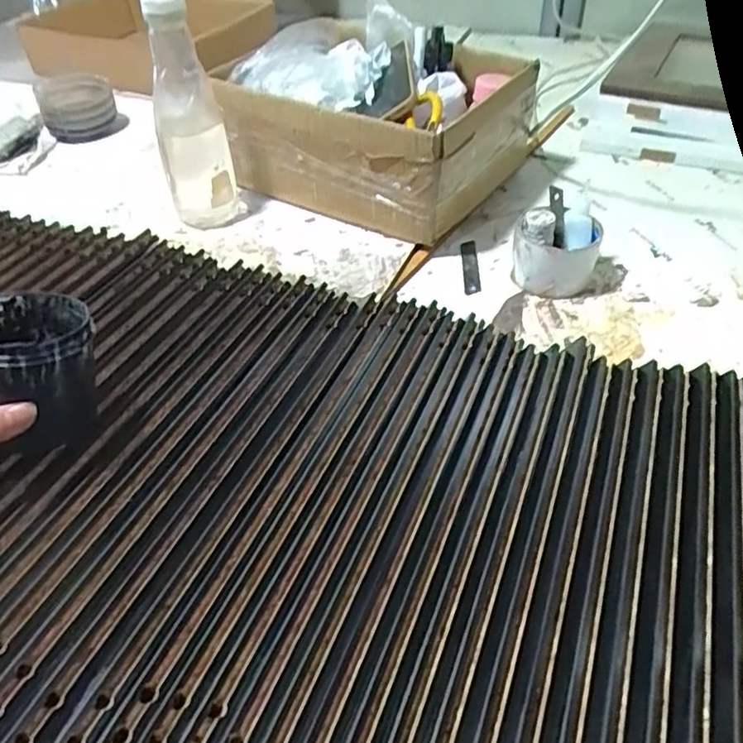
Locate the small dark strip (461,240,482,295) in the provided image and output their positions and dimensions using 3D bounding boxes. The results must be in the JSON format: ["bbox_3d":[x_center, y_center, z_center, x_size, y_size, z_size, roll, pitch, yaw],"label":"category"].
[{"bbox_3d":[0.104,-0.111,0.662,0.017,0.008,0.090,0,44,3],"label":"small dark strip"}]

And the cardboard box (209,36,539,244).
[{"bbox_3d":[0.000,-0.279,0.727,0.291,0.125,0.241,23,47,23],"label":"cardboard box"}]

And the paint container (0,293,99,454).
[{"bbox_3d":[-0.222,-0.005,0.414,0.080,0.089,0.086,-20,46,-20],"label":"paint container"}]

